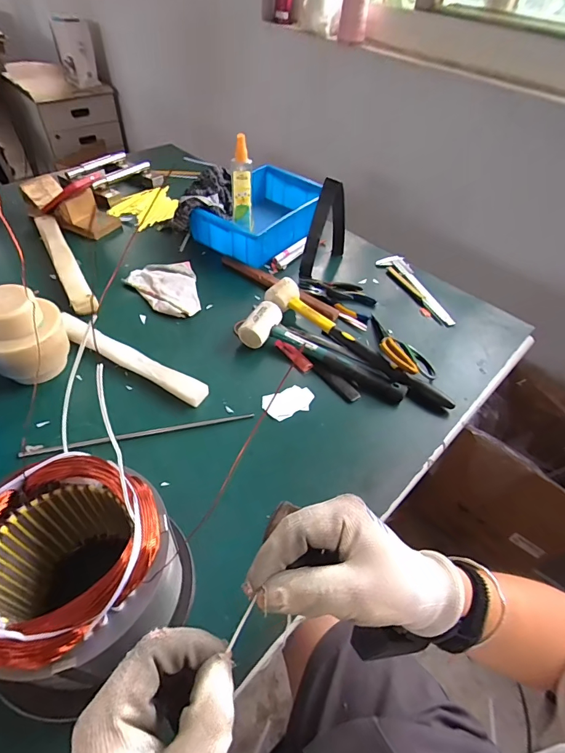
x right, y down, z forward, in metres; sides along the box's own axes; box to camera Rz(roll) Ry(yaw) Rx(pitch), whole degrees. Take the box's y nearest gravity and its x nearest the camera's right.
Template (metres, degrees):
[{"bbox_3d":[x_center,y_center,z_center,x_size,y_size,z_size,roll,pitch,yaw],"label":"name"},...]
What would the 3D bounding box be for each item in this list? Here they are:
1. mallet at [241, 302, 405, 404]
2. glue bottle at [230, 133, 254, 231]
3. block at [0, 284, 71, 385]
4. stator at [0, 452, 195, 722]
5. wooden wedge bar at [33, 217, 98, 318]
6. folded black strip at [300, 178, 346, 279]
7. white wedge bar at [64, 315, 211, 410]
[{"bbox_3d":[0.060,-0.040,0.645,0.298,0.051,0.077,25,51,16],"label":"mallet"},{"bbox_3d":[-0.079,-0.374,0.780,0.045,0.176,0.027,1,49,-5],"label":"glue bottle"},{"bbox_3d":[-0.371,-0.052,0.558,0.105,0.128,0.094,6,48,0],"label":"block"},{"bbox_3d":[-0.168,0.174,0.346,0.145,0.180,0.149,-33,59,-29],"label":"stator"},{"bbox_3d":[-0.428,-0.229,0.775,0.041,0.031,0.348,-23,55,-23],"label":"wooden wedge bar"},{"bbox_3d":[0.092,-0.310,0.805,0.035,0.173,0.142,29,52,19],"label":"folded black strip"},{"bbox_3d":[-0.241,-0.028,0.620,0.281,0.025,0.040,26,51,16],"label":"white wedge bar"}]

